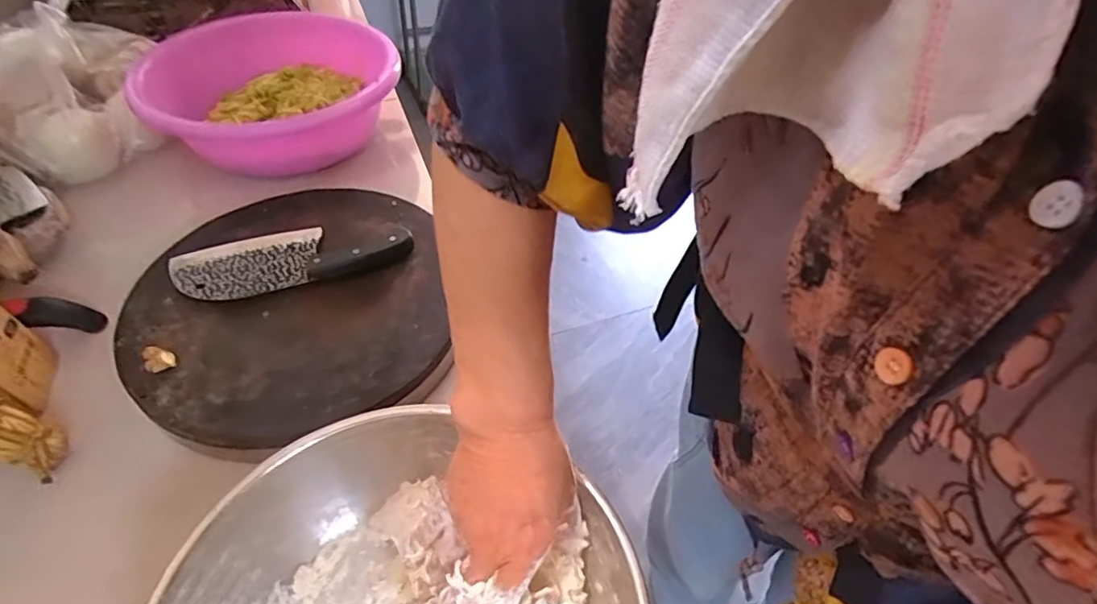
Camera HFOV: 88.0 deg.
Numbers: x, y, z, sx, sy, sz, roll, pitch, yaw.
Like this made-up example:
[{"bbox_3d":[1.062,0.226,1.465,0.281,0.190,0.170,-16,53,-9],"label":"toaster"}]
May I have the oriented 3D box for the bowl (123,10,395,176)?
[{"bbox_3d":[-0.373,-0.285,0.784,0.318,0.112,0.276,-30,55,-28],"label":"bowl"}]

